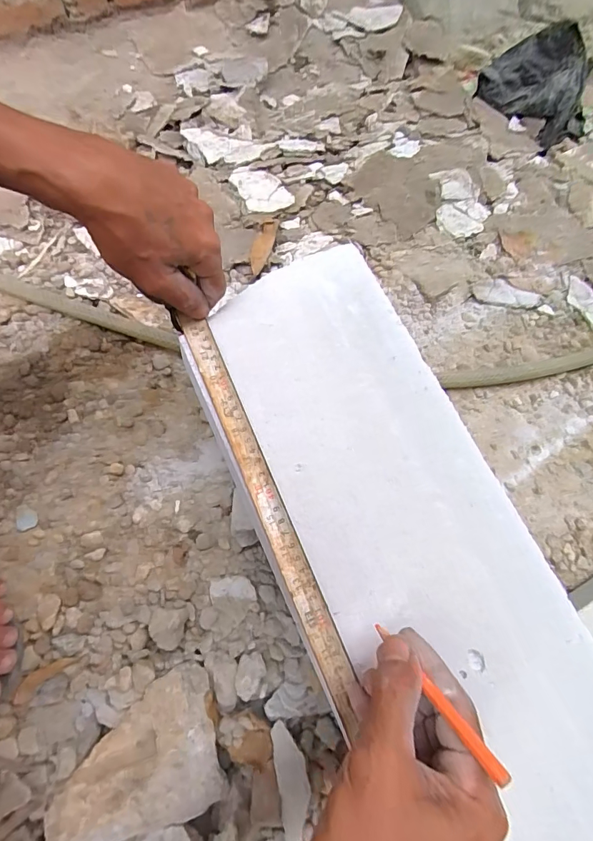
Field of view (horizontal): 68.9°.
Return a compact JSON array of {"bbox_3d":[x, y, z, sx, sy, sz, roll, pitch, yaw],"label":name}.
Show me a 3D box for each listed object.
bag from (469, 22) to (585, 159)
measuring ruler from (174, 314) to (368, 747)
[{"bbox_3d":[0.427,-0.587,0.747,0.131,0.091,0.191,-17,69,-9],"label":"bag"},{"bbox_3d":[0.019,0.156,0.309,0.024,0.009,0.552,-22,74,-11],"label":"measuring ruler"}]

